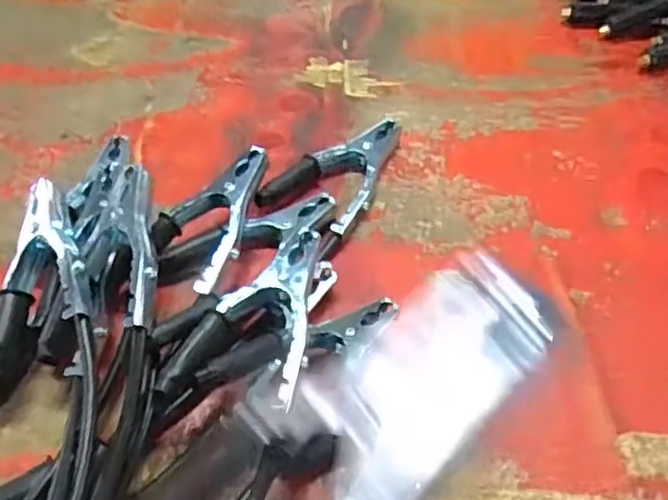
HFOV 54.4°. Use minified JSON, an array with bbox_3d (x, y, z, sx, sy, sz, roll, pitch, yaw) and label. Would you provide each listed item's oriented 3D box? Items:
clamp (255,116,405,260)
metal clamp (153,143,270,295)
[{"bbox_3d":[0.009,-0.064,0.548,0.076,0.023,0.149,30,57,23],"label":"clamp"},{"bbox_3d":[-0.099,-0.018,0.505,0.069,0.048,0.136,9,51,8],"label":"metal clamp"}]

